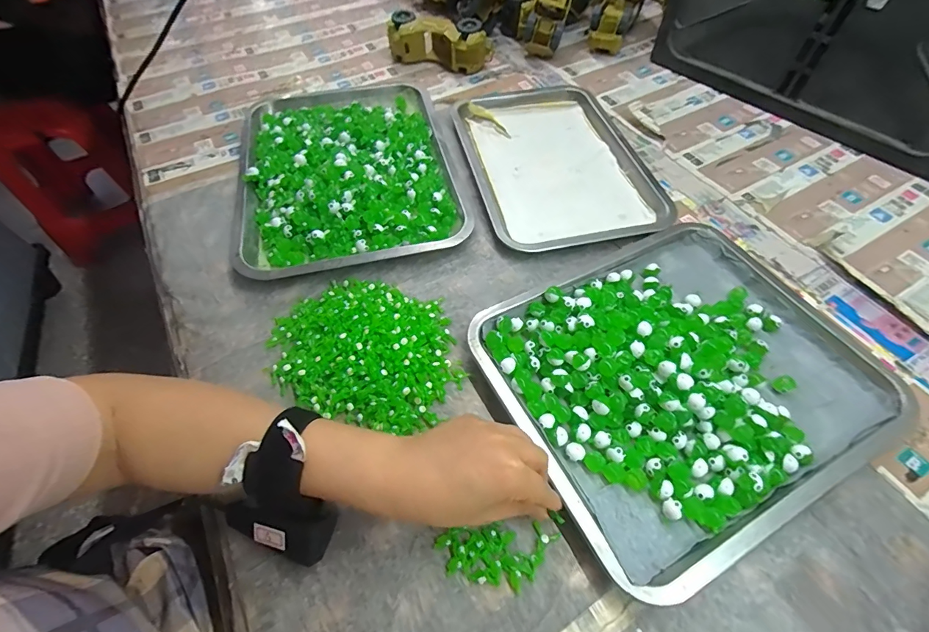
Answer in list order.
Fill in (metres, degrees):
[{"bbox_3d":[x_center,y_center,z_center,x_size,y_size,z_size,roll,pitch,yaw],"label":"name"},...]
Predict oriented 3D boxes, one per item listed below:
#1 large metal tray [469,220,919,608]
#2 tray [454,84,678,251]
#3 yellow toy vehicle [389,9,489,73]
[{"bbox_3d":[0.194,0.041,0.372,0.313,0.033,0.258,-23,59,-15],"label":"large metal tray"},{"bbox_3d":[0.114,-0.210,0.549,0.215,0.019,0.311,-10,57,-8],"label":"tray"},{"bbox_3d":[-0.039,-0.442,0.684,0.162,0.059,0.067,22,59,13],"label":"yellow toy vehicle"}]

